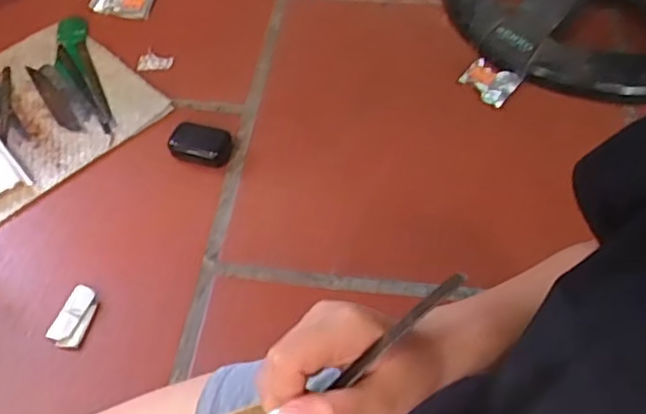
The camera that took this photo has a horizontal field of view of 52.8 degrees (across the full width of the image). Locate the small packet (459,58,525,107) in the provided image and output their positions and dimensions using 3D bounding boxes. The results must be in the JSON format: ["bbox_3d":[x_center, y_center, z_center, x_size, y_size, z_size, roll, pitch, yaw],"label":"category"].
[{"bbox_3d":[0.235,-0.178,0.919,0.073,0.007,0.067,32,61,23],"label":"small packet"}]

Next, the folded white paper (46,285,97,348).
[{"bbox_3d":[-0.275,0.121,0.719,0.035,0.019,0.067,11,54,10],"label":"folded white paper"}]

